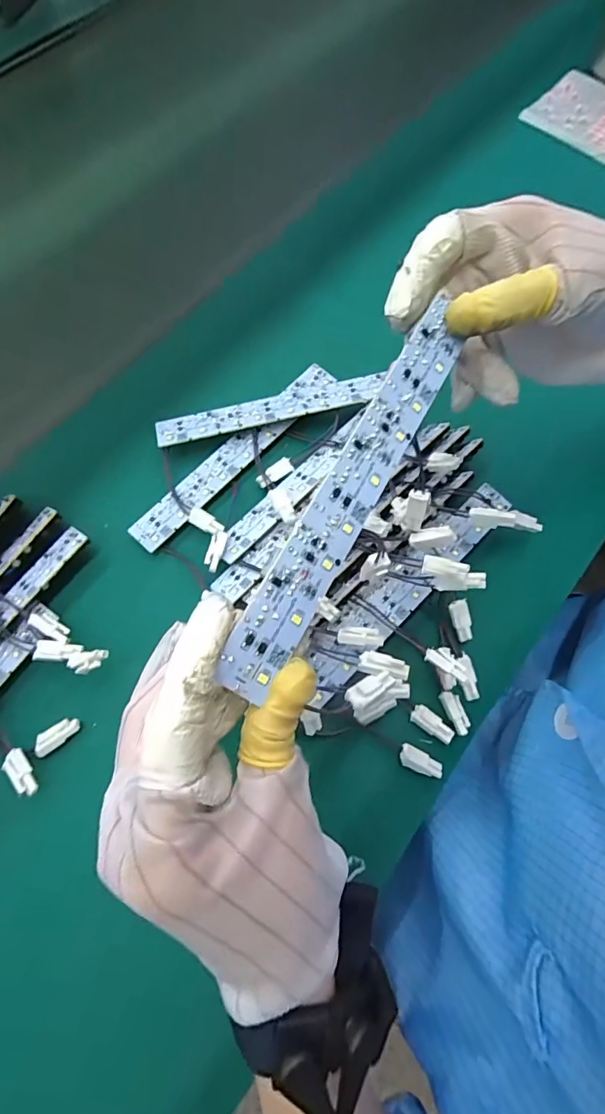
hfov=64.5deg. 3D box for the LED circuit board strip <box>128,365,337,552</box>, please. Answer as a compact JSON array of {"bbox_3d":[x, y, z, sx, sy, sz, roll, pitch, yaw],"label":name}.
[{"bbox_3d":[-0.046,-0.077,0.350,0.026,0.010,0.189,41,74,13],"label":"LED circuit board strip"}]

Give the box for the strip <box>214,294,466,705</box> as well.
[{"bbox_3d":[0.021,-0.029,0.188,0.024,0.004,0.174,37,71,-22],"label":"strip"}]

